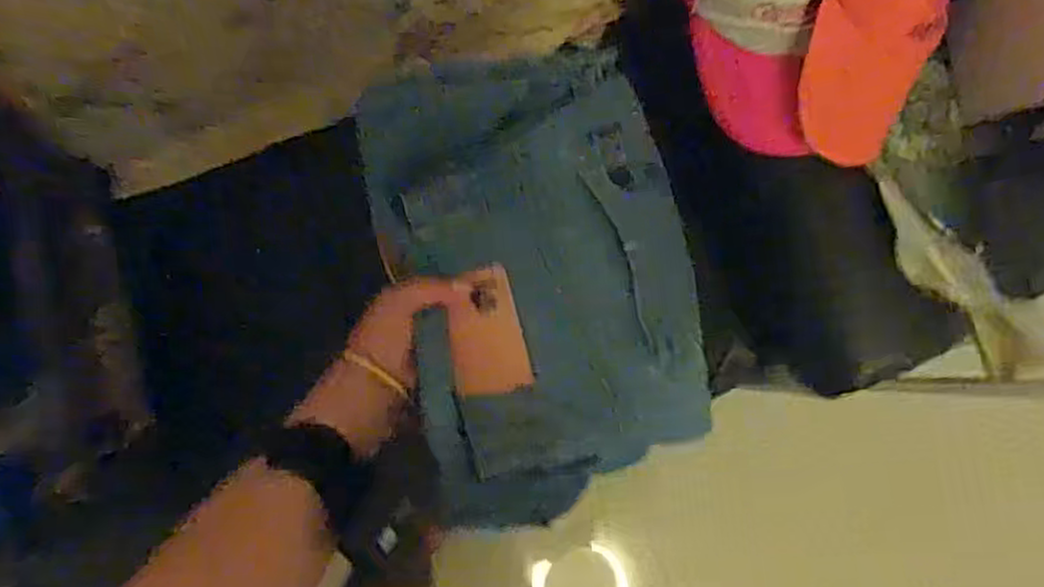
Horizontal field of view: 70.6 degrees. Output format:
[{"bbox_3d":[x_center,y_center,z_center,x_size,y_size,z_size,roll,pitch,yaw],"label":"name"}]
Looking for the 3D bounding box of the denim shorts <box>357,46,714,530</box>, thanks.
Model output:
[{"bbox_3d":[0.015,-0.010,0.498,0.194,0.047,0.298,-13,85,-4],"label":"denim shorts"}]

